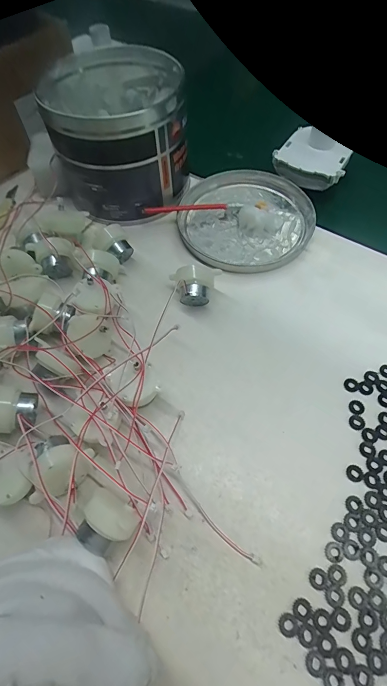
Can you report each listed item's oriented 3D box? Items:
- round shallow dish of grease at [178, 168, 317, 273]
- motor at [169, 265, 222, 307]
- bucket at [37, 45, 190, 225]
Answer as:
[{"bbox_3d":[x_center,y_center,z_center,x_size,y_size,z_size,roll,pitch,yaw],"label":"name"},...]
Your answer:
[{"bbox_3d":[0.053,-0.127,0.347,0.126,0.016,0.128,-1,59,1],"label":"round shallow dish of grease"},{"bbox_3d":[0.003,-0.046,0.292,0.040,0.033,0.022,-6,59,-2],"label":"motor"},{"bbox_3d":[-0.073,-0.205,0.349,0.124,0.108,0.140,-9,59,-3],"label":"bucket"}]

